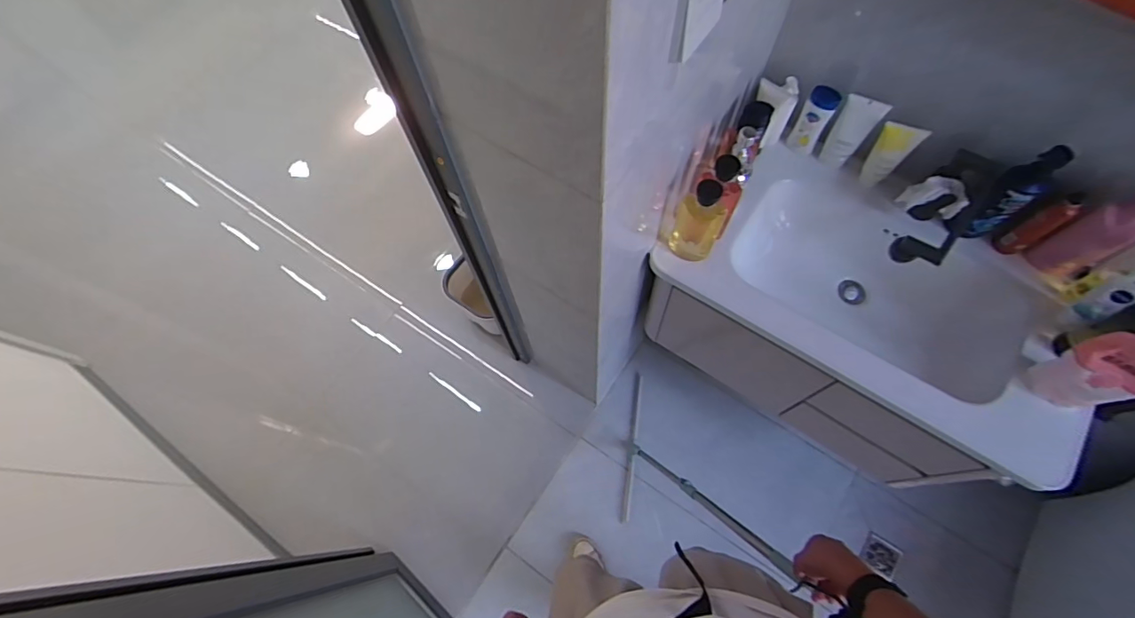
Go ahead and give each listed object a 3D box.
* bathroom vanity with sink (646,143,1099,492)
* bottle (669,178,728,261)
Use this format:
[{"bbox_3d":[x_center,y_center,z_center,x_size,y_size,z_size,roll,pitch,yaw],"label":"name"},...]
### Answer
[{"bbox_3d":[0.669,0.020,1.256,0.858,0.570,0.459,31,73,14],"label":"bathroom vanity with sink"},{"bbox_3d":[0.255,-0.171,0.983,0.089,0.227,0.059,22,71,11],"label":"bottle"}]

